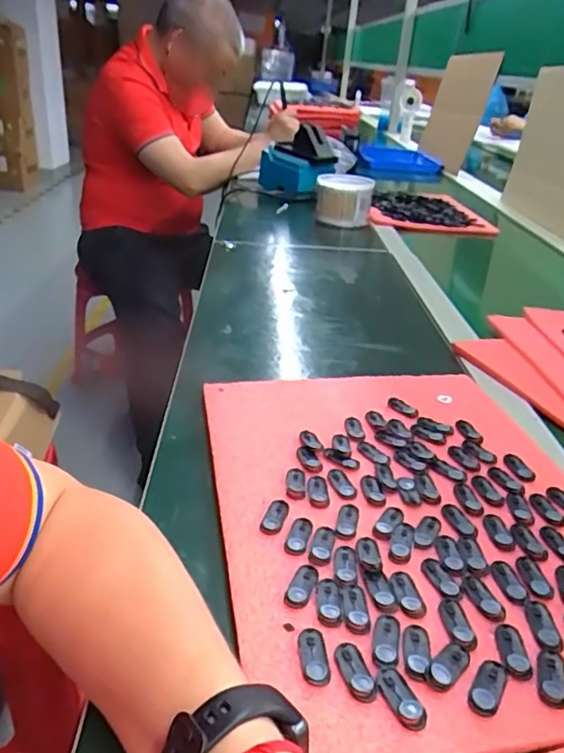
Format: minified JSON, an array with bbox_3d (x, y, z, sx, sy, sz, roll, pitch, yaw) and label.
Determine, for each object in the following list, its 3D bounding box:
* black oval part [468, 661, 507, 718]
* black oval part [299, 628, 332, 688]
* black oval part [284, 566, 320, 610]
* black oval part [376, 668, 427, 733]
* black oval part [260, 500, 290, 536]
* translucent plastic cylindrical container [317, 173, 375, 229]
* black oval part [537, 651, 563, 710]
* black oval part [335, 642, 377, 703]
[{"bbox_3d":[0.103,0.154,0.293,0.014,0.004,0.030,21,32,27],"label":"black oval part"},{"bbox_3d":[0.017,0.143,0.303,0.014,0.004,0.032,0,29,-8],"label":"black oval part"},{"bbox_3d":[0.012,0.121,0.343,0.014,0.004,0.032,14,30,18],"label":"black oval part"},{"bbox_3d":[0.058,0.155,0.286,0.012,0.004,0.031,-10,32,-25],"label":"black oval part"},{"bbox_3d":[-0.004,0.093,0.392,0.014,0.004,0.031,12,29,13],"label":"black oval part"},{"bbox_3d":[0.121,-0.348,1.159,0.097,0.086,0.097,3,29,-2],"label":"translucent plastic cylindrical container"},{"bbox_3d":[0.138,0.153,0.301,0.014,0.004,0.031,14,30,16],"label":"black oval part"},{"bbox_3d":[0.037,0.147,0.297,0.013,0.004,0.032,-7,30,-19],"label":"black oval part"}]

